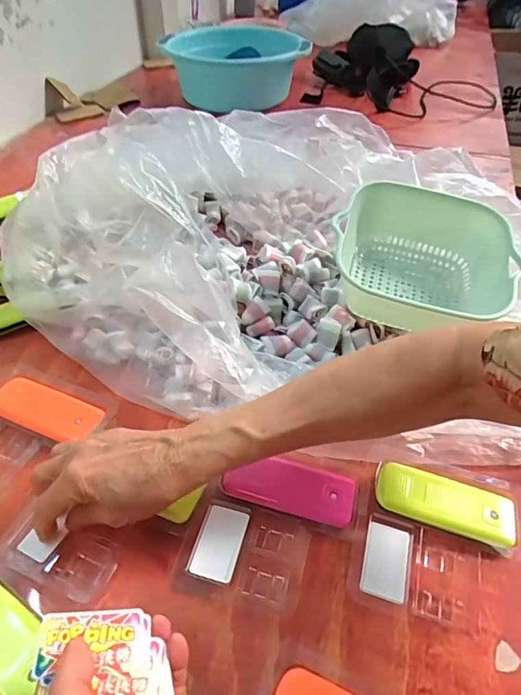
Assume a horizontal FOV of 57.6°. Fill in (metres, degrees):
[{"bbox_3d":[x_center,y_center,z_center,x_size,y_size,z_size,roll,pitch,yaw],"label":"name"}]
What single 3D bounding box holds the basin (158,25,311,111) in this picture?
[{"bbox_3d":[-0.057,-0.619,1.065,0.290,0.115,0.290,0,45,0],"label":"basin"}]

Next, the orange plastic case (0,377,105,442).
[{"bbox_3d":[-0.202,0.059,0.445,0.104,0.015,0.045,14,47,15],"label":"orange plastic case"}]

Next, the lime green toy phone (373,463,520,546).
[{"bbox_3d":[0.145,0.123,0.374,0.103,0.018,0.044,12,46,14],"label":"lime green toy phone"}]

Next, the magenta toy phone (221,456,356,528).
[{"bbox_3d":[0.025,0.111,0.383,0.100,0.017,0.043,10,46,11],"label":"magenta toy phone"}]

